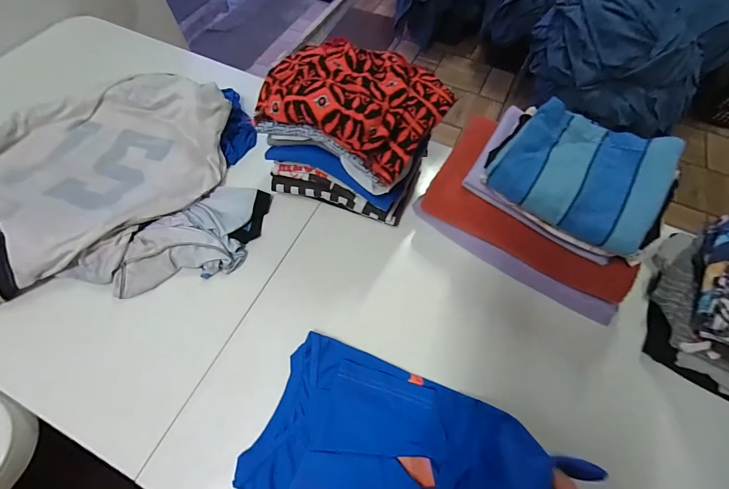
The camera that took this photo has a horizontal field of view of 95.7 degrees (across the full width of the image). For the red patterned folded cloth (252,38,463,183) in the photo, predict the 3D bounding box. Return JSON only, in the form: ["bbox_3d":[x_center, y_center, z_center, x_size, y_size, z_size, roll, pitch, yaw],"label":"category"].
[{"bbox_3d":[-0.023,-0.238,0.511,0.271,0.075,0.217,30,66,13],"label":"red patterned folded cloth"}]

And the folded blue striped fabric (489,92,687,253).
[{"bbox_3d":[0.303,-0.105,0.461,0.206,0.026,0.167,31,77,14],"label":"folded blue striped fabric"}]

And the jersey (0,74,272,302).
[{"bbox_3d":[-0.511,-0.133,0.600,0.586,0.101,0.457,-11,63,-7],"label":"jersey"}]

